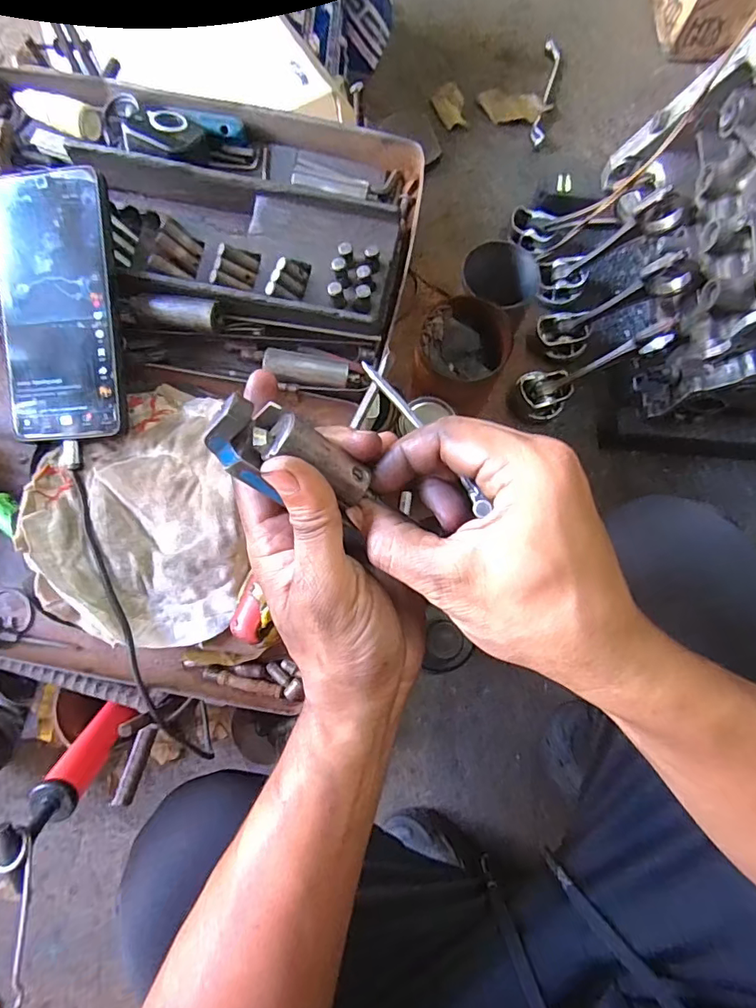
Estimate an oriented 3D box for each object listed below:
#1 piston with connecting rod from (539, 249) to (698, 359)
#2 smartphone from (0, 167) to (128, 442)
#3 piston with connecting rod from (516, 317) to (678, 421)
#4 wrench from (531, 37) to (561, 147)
[{"bbox_3d":[0.313,-0.264,0.665,0.062,0.200,0.069,2,76,-33],"label":"piston with connecting rod"},{"bbox_3d":[-0.205,-0.125,0.321,0.077,0.011,0.165,-4,94,-2],"label":"smartphone"},{"bbox_3d":[0.287,-0.179,0.668,0.207,0.060,0.063,-24,77,32],"label":"piston with connecting rod"},{"bbox_3d":[0.285,-0.697,0.846,0.028,0.009,0.215,10,78,1],"label":"wrench"}]

